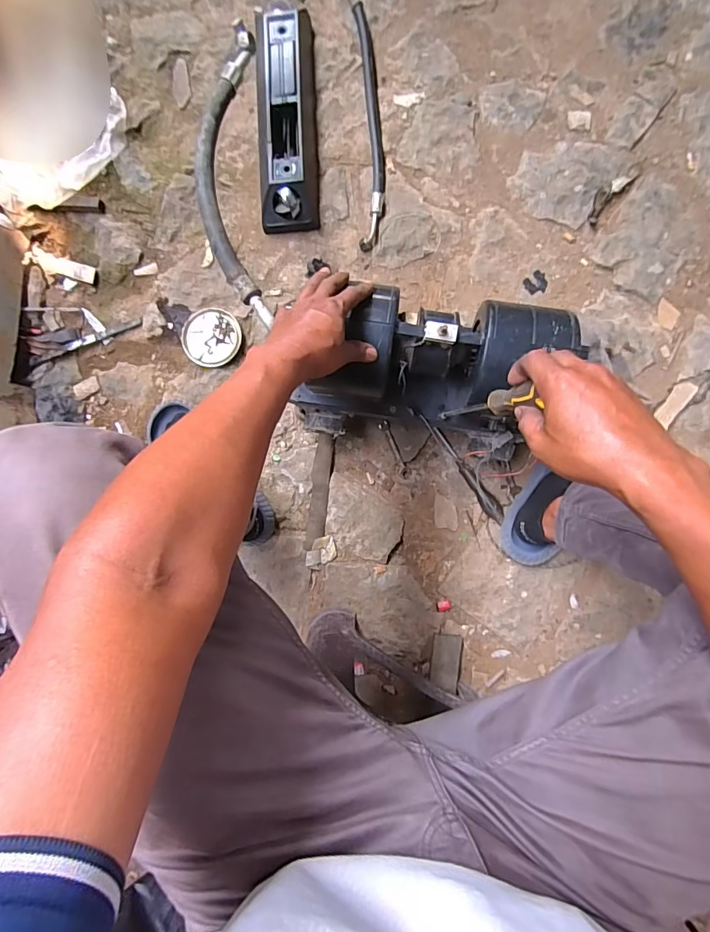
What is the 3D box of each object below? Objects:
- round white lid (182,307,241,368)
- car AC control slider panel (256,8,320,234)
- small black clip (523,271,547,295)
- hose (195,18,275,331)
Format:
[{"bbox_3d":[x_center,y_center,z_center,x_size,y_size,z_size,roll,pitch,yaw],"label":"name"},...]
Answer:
[{"bbox_3d":[-0.263,-0.235,0.813,0.108,0.023,0.103,0,89,4],"label":"round white lid"},{"bbox_3d":[-0.124,-0.626,0.797,0.105,0.068,0.378,-1,89,4],"label":"car AC control slider panel"},{"bbox_3d":[0.326,-0.327,0.799,0.039,0.005,0.038,-37,87,3],"label":"small black clip"},{"bbox_3d":[-0.154,-0.390,0.557,0.075,0.092,0.438,-7,88,4],"label":"hose"}]

